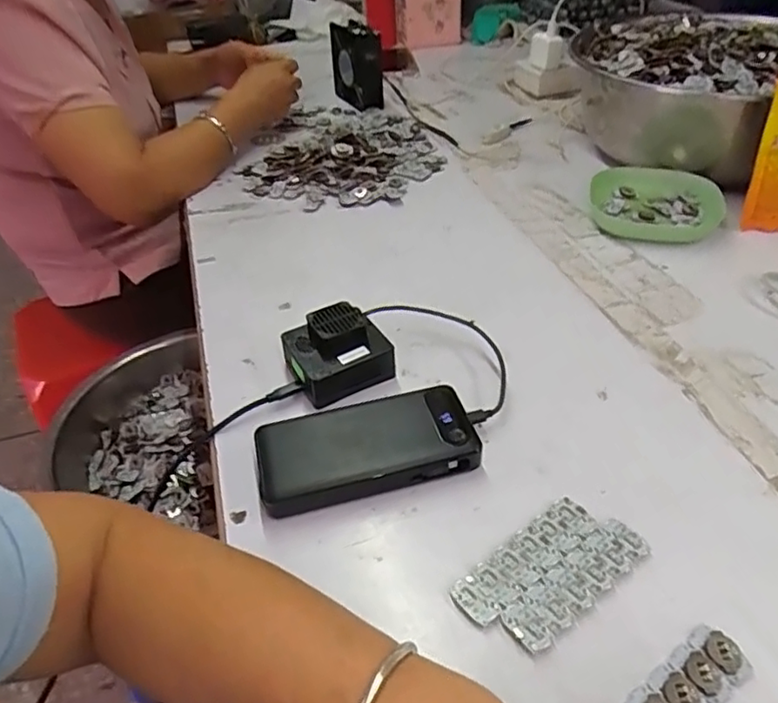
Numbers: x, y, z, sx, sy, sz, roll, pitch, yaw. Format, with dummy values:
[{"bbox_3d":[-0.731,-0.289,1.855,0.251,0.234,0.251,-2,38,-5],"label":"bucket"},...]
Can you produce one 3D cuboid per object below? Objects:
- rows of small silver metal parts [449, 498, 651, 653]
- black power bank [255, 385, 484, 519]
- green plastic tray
[{"bbox_3d":[0.102,0.136,0.378,0.119,0.005,0.061,-26,45,-24],"label":"rows of small silver metal parts"},{"bbox_3d":[-0.016,0.071,0.448,0.155,0.026,0.071,-13,41,-10],"label":"black power bank"},{"bbox_3d":[0.316,-0.177,0.721,0.141,0.027,0.132,11,42,16],"label":"green plastic tray"}]

